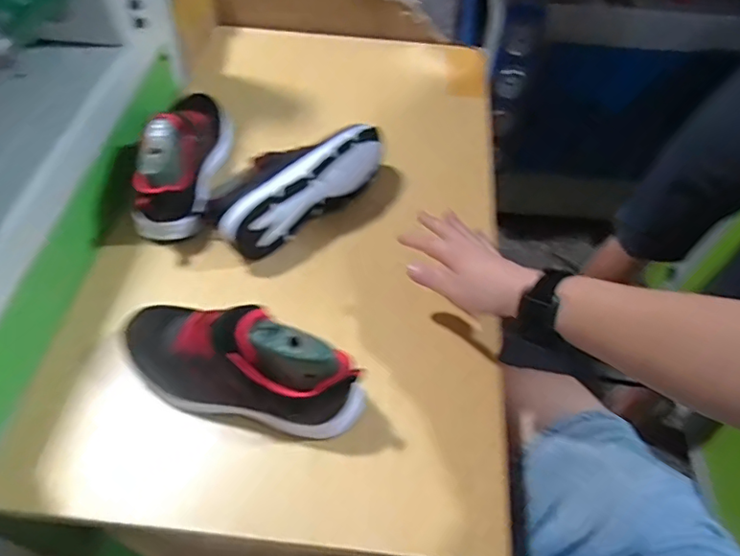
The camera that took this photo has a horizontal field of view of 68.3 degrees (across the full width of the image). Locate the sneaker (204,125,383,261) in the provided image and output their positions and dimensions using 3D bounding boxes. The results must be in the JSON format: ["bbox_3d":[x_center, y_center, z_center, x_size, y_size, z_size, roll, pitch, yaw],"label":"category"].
[{"bbox_3d":[-0.091,-0.126,0.672,0.228,0.091,0.099,-30,60,-22],"label":"sneaker"}]

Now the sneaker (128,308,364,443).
[{"bbox_3d":[-0.126,0.080,0.512,0.237,0.100,0.077,18,54,11],"label":"sneaker"}]

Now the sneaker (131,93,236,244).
[{"bbox_3d":[-0.237,-0.167,0.690,0.081,0.102,0.241,2,53,-1],"label":"sneaker"}]

